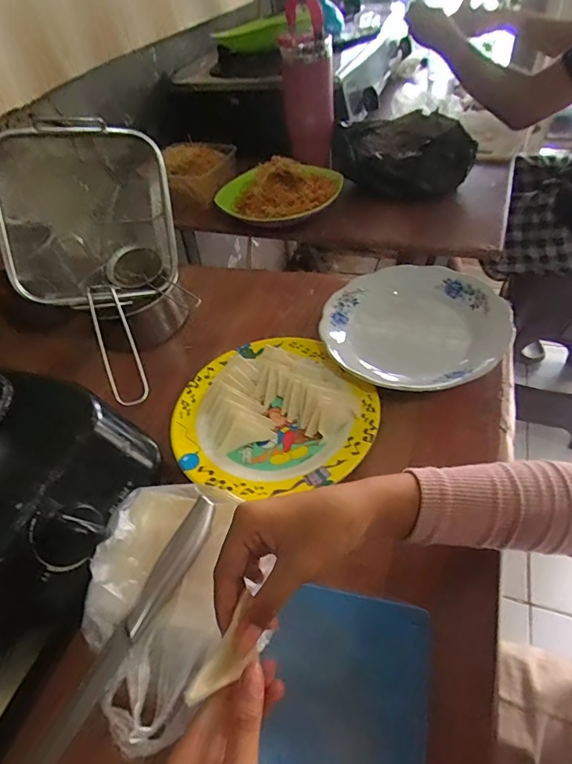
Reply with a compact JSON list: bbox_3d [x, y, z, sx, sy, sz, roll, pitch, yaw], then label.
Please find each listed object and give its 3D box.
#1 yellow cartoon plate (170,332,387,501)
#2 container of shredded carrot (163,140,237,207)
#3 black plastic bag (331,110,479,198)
[{"bbox_3d":[-0.018,0.031,0.483,0.198,0.042,0.208,1,49,-1],"label":"yellow cartoon plate"},{"bbox_3d":[-0.173,-0.415,0.884,0.121,0.067,0.154,8,50,15],"label":"container of shredded carrot"},{"bbox_3d":[0.238,-0.450,0.894,0.247,0.149,0.116,25,56,27],"label":"black plastic bag"}]

